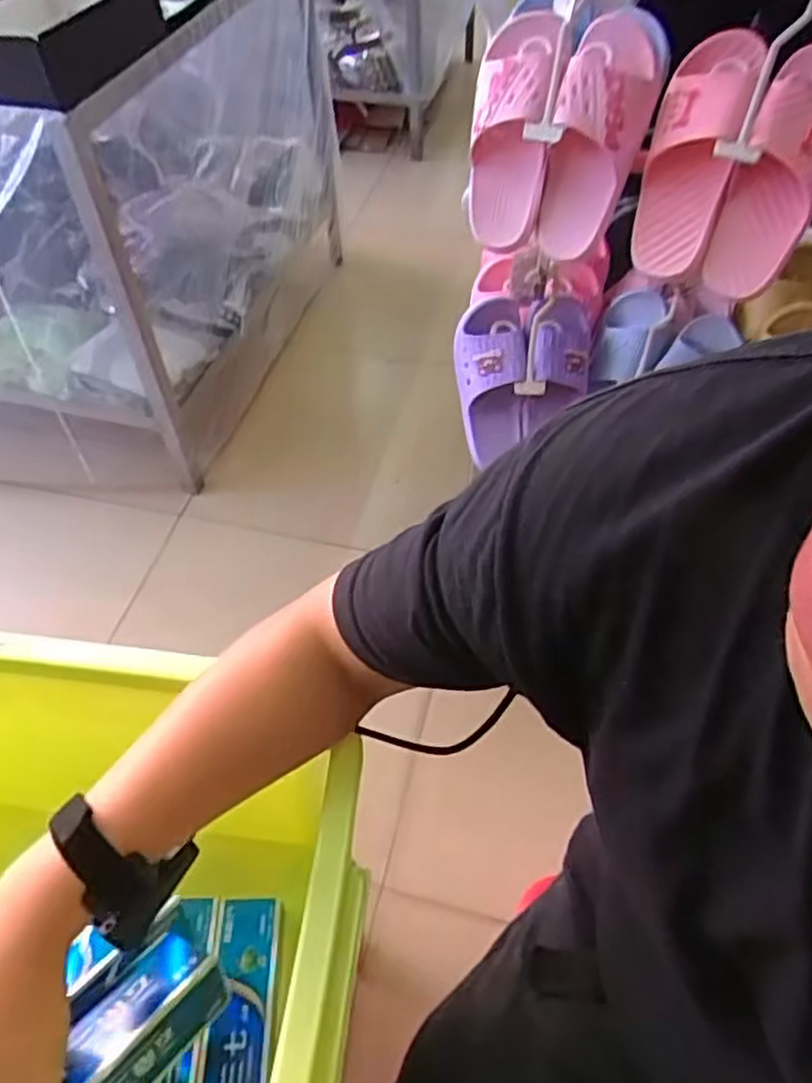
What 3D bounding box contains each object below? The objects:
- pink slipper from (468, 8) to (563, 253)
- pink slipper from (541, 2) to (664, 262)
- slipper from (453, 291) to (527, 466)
[{"bbox_3d":[0.111,-0.429,0.801,0.078,0.210,0.098,7,51,7],"label":"pink slipper"},{"bbox_3d":[0.191,-0.411,0.753,0.085,0.227,0.079,21,19,18],"label":"pink slipper"},{"bbox_3d":[0.112,-0.213,1.000,0.092,0.211,0.059,1,15,2],"label":"slipper"}]

